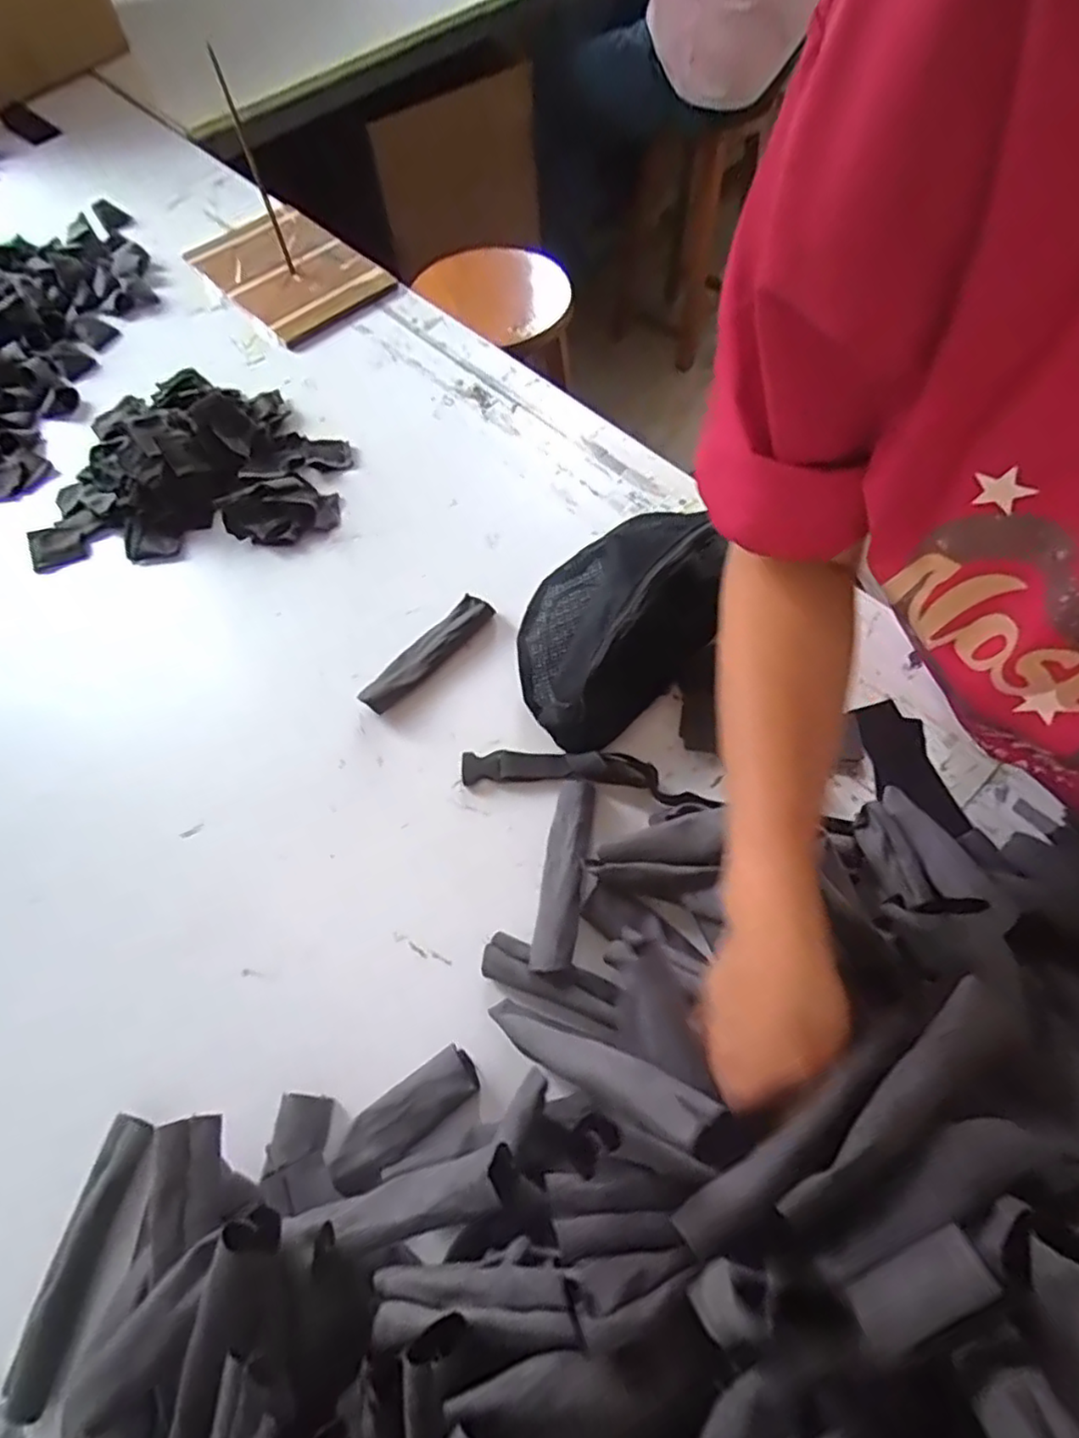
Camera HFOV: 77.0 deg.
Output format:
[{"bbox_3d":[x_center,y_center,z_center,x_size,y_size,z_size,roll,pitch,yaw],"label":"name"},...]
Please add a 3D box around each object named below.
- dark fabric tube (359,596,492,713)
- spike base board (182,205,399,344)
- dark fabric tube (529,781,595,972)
[{"bbox_3d":[-0.106,-0.061,0.636,0.034,0.023,0.147,41,71,20],"label":"dark fabric tube"},{"bbox_3d":[-0.350,-0.625,0.940,0.180,0.018,0.272,-40,69,-17],"label":"spike base board"},{"bbox_3d":[0.020,0.121,0.530,0.032,0.035,0.147,9,64,6],"label":"dark fabric tube"}]

